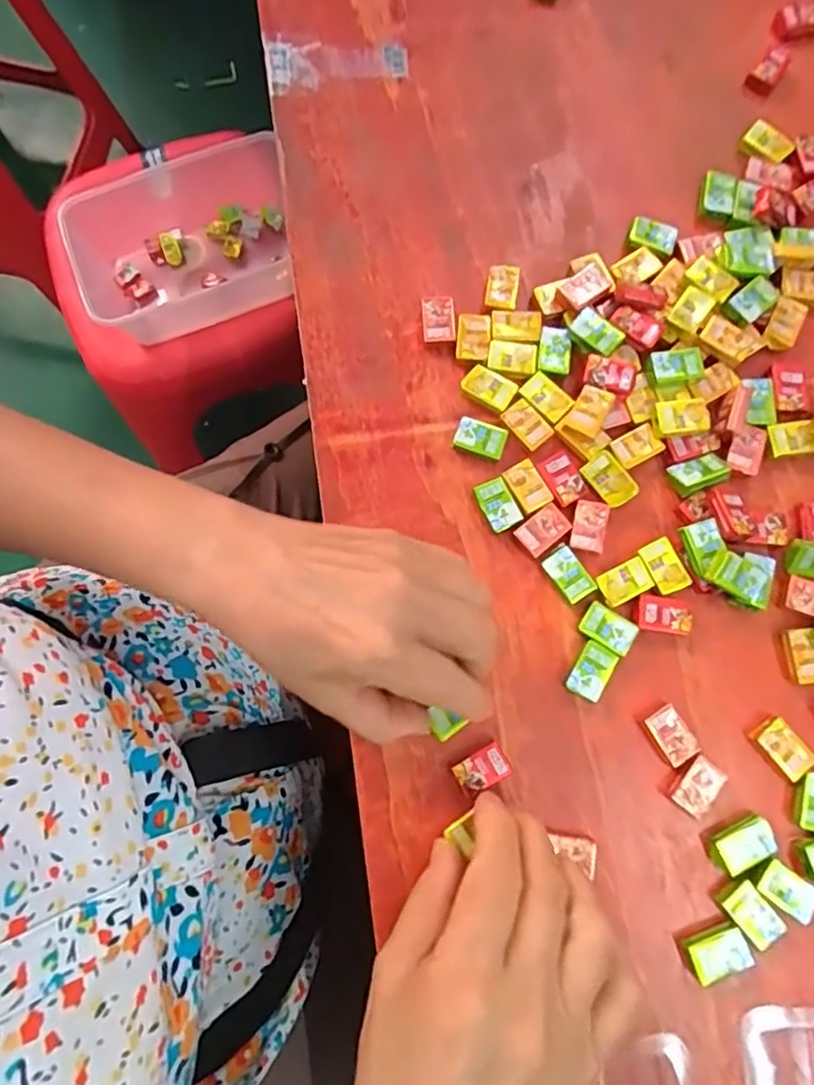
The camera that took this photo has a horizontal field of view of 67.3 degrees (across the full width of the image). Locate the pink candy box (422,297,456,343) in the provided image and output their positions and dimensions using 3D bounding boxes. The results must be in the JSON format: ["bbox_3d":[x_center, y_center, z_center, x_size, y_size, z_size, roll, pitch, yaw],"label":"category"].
[{"bbox_3d":[0.017,-0.118,0.324,0.017,0.005,0.024,-3,79,-1],"label":"pink candy box"}]

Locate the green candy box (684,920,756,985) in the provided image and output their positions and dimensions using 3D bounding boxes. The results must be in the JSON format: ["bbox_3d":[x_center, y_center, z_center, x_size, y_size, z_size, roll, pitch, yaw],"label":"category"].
[{"bbox_3d":[0.137,0.182,0.270,0.025,0.010,0.017,-23,80,-4],"label":"green candy box"}]

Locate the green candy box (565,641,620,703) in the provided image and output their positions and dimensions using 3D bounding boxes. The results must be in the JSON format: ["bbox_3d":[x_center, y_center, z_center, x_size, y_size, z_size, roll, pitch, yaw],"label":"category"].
[{"bbox_3d":[0.089,0.062,0.292,0.017,0.005,0.025,32,81,6],"label":"green candy box"}]

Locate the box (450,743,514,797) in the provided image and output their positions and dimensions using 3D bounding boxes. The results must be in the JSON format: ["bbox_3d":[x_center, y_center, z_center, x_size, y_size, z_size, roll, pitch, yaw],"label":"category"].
[{"bbox_3d":[0.034,0.106,0.285,0.024,0.008,0.017,-27,80,-5],"label":"box"}]

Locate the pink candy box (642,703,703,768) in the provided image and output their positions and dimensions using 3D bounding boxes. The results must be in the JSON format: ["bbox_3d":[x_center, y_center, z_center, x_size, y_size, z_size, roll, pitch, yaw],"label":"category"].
[{"bbox_3d":[0.125,0.091,0.287,0.018,0.006,0.025,-32,81,-6],"label":"pink candy box"}]

